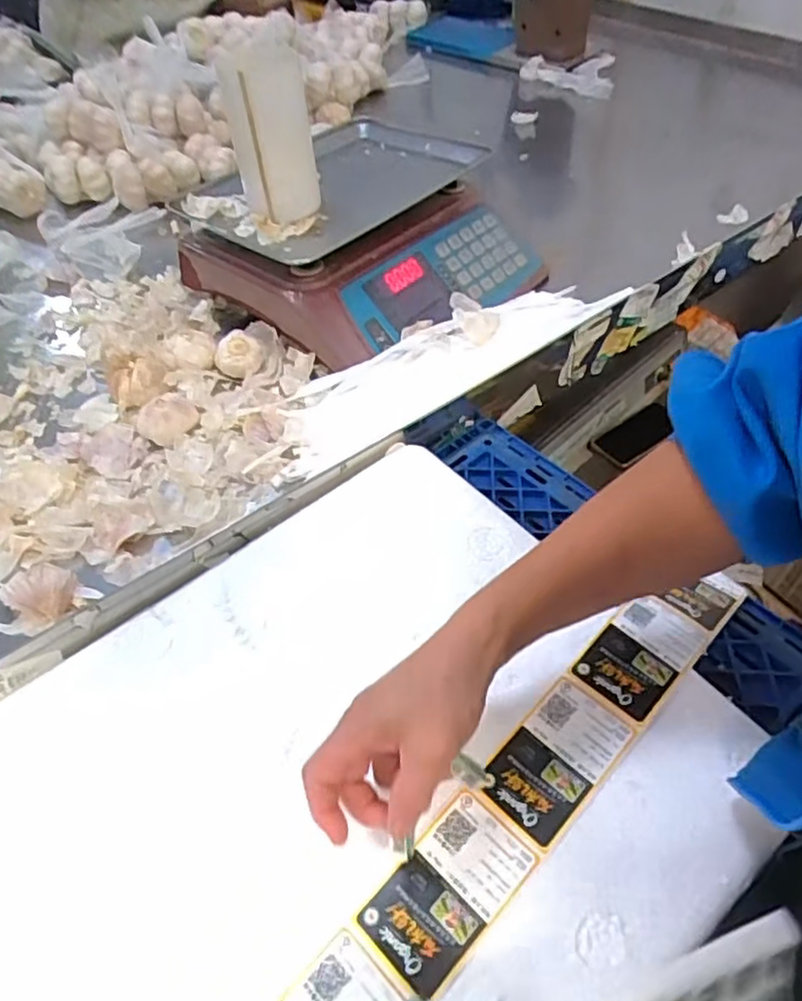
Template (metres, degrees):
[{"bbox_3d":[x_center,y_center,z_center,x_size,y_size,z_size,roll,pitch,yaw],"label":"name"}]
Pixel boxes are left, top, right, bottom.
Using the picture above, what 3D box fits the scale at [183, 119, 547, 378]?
[{"bbox_3d":[-0.041,-0.309,0.768,0.331,0.090,0.311,-38,57,-23],"label":"scale"}]

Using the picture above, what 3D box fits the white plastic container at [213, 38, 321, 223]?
[{"bbox_3d":[-0.135,-0.385,0.692,0.085,0.162,0.091,-10,49,-7],"label":"white plastic container"}]

